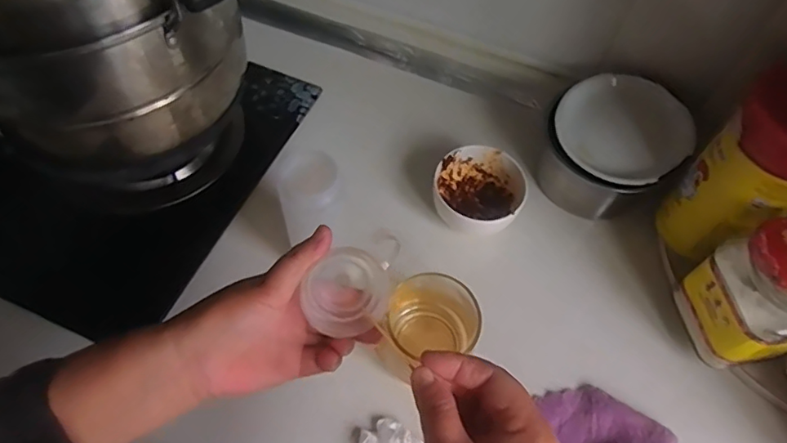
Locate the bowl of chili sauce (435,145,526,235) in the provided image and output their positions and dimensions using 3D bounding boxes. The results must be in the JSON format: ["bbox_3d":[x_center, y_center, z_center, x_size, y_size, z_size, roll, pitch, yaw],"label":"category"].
[{"bbox_3d":[0.099,-0.034,0.642,0.094,0.054,0.096,1,58,-2],"label":"bowl of chili sauce"}]

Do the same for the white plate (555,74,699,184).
[{"bbox_3d":[0.264,-0.109,0.625,0.143,0.013,0.127,28,80,16],"label":"white plate"}]

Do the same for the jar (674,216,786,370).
[{"bbox_3d":[0.346,0.069,0.512,0.080,0.144,0.099,-7,59,-8],"label":"jar"}]

